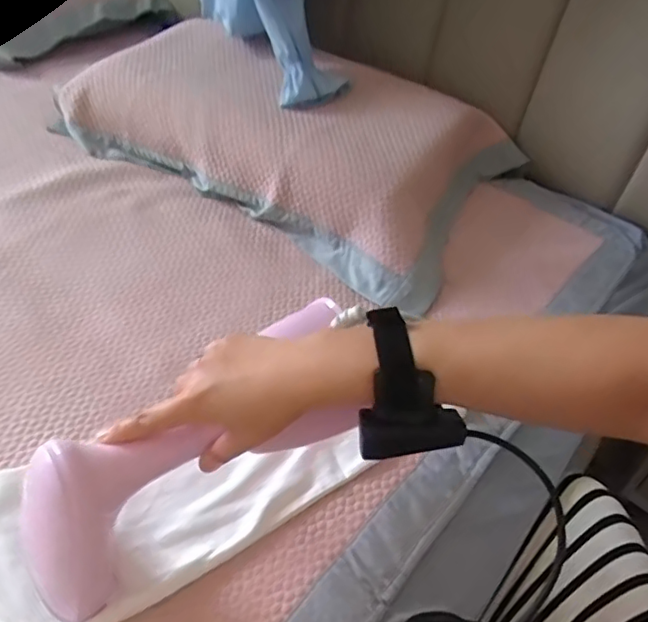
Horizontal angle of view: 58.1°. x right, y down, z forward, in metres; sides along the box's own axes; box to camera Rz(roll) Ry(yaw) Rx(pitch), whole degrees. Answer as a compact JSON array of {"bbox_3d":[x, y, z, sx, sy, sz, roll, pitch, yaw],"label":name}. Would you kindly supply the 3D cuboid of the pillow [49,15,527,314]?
[{"bbox_3d":[-0.063,-0.255,0.830,0.598,0.145,0.281,28,48,20],"label":"pillow"}]

